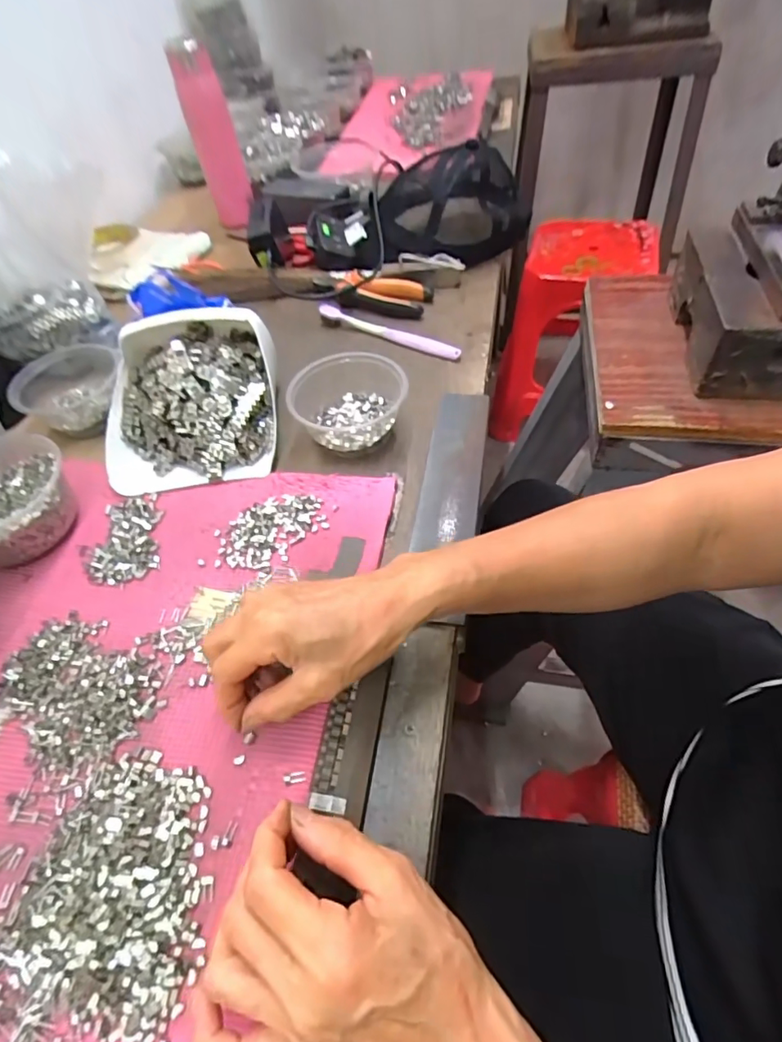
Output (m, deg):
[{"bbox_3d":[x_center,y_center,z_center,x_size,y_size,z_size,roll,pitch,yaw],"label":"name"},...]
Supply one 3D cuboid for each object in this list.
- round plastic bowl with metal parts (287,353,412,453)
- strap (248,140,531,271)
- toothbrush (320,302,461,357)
[{"bbox_3d":[-0.039,-0.114,0.490,0.106,0.050,0.094,-7,51,2],"label":"round plastic bowl with metal parts"},{"bbox_3d":[-0.015,-0.430,0.699,0.366,0.104,0.255,3,52,10],"label":"strap"},{"bbox_3d":[-0.003,-0.216,0.588,0.177,0.017,0.017,23,58,23],"label":"toothbrush"}]

